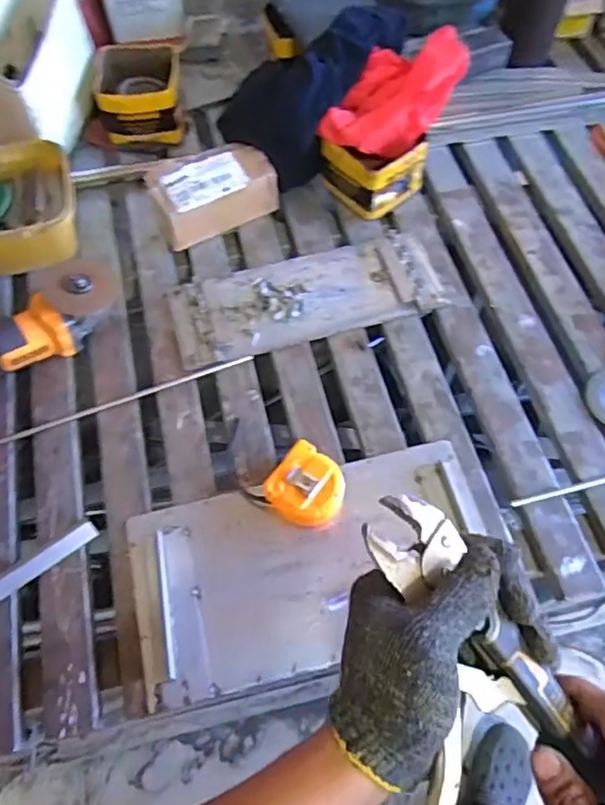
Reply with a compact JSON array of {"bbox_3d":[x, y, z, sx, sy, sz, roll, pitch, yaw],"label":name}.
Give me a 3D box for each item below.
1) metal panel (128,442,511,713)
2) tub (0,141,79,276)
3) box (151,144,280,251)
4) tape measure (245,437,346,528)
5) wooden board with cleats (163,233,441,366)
[{"bbox_3d":[0.018,0.173,0.649,0.385,0.015,0.199,-13,64,-5],"label":"metal panel"},{"bbox_3d":[-0.390,-0.259,0.830,0.165,0.095,0.181,-14,63,-6],"label":"tub"},{"bbox_3d":[-0.124,-0.296,0.855,0.165,0.075,0.096,-25,66,-11],"label":"box"},{"bbox_3d":[0.003,0.096,0.671,0.084,0.045,0.081,37,70,18],"label":"tape measure"},{"bbox_3d":[0.001,-0.150,0.815,0.348,0.018,0.145,-15,64,-6],"label":"wooden board with cleats"}]

